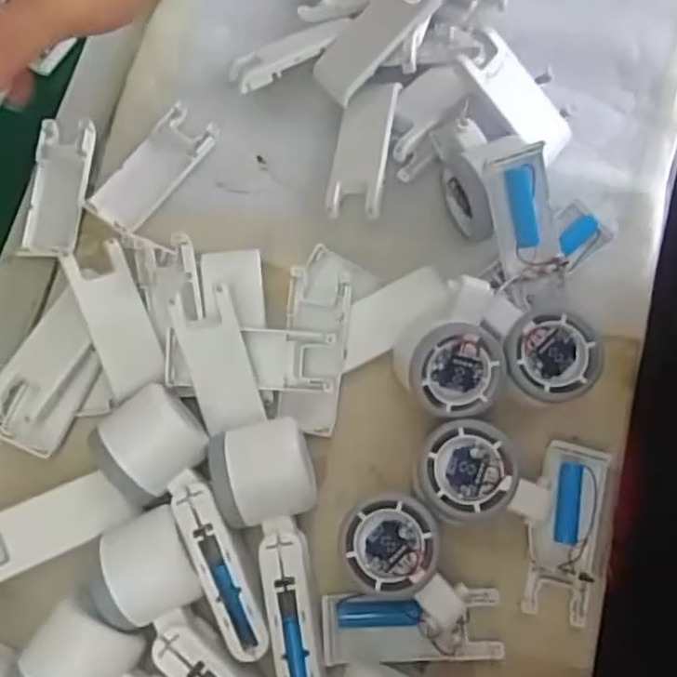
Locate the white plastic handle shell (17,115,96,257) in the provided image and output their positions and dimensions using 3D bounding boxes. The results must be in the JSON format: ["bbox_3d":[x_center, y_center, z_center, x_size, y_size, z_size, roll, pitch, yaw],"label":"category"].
[{"bbox_3d":[-0.201,-0.106,0.496,0.041,0.016,0.102,5,75,3],"label":"white plastic handle shell"}]

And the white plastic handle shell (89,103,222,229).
[{"bbox_3d":[-0.129,-0.120,0.494,0.039,0.015,0.099,34,79,10],"label":"white plastic handle shell"}]

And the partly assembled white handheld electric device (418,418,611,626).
[{"bbox_3d":[0.106,0.107,0.414,0.120,0.049,0.099,8,76,4],"label":"partly assembled white handheld electric device"}]

